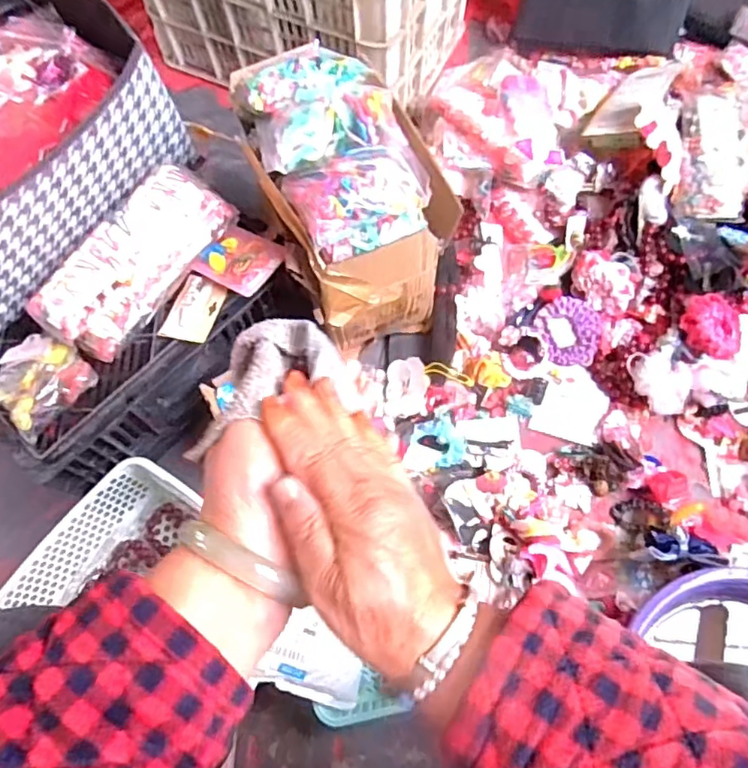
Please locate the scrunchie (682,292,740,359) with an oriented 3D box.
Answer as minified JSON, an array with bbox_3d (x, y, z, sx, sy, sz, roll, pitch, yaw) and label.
[{"bbox_3d":[0.462,-0.074,0.802,0.077,0.049,0.077,23,71,10],"label":"scrunchie"}]

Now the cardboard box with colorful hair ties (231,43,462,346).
[{"bbox_3d":[-0.030,-0.200,0.720,0.177,0.279,0.230,-22,69,-7],"label":"cardboard box with colorful hair ties"}]

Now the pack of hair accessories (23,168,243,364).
[{"bbox_3d":[-0.263,-0.137,0.648,0.095,0.065,0.231,30,72,13],"label":"pack of hair accessories"}]

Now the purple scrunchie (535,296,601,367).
[{"bbox_3d":[0.279,-0.077,0.848,0.088,0.015,0.095,11,85,9],"label":"purple scrunchie"}]

